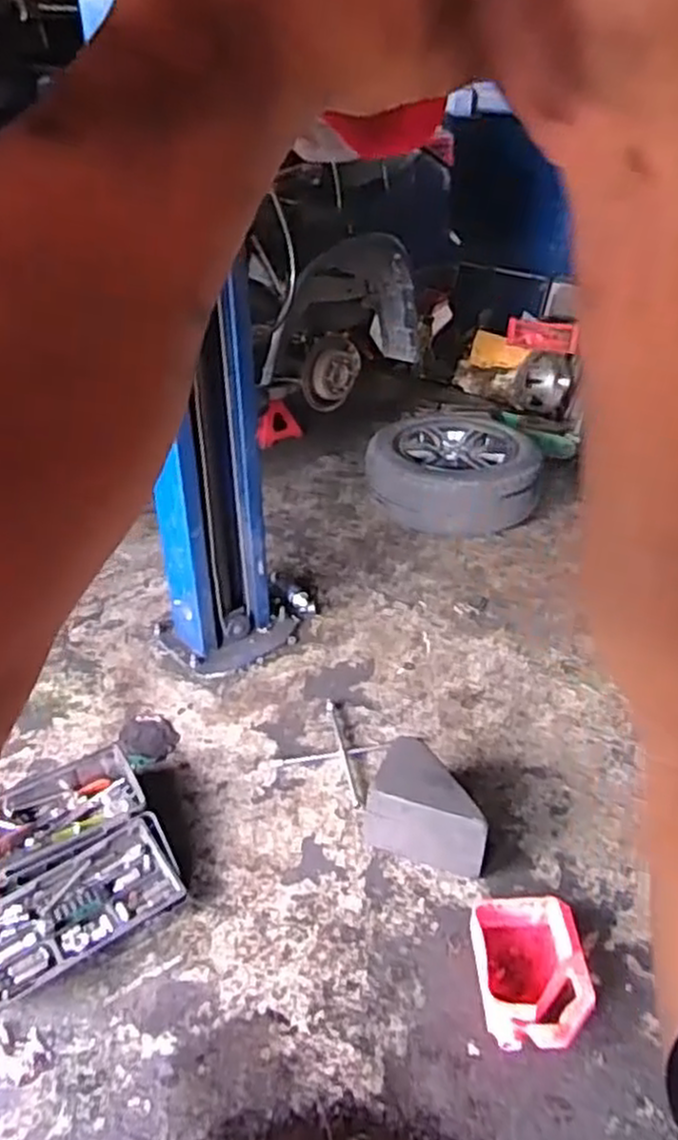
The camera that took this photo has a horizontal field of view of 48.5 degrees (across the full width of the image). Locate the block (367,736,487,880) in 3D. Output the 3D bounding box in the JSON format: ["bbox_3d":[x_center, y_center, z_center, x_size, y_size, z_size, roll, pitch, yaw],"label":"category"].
[{"bbox_3d":[0.220,0.558,1.765,0.299,0.190,0.189,16,38,24],"label":"block"}]

